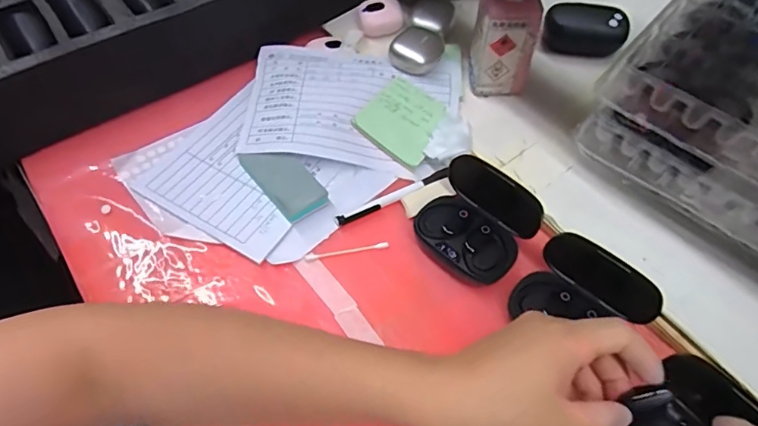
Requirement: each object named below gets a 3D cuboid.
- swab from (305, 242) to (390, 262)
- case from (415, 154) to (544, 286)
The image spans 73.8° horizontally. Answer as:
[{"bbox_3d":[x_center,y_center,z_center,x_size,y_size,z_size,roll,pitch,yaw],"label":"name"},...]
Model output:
[{"bbox_3d":[-0.027,0.033,0.430,0.070,0.004,0.005,-11,58,-8],"label":"swab"},{"bbox_3d":[0.076,0.006,0.401,0.083,0.059,0.064,33,61,18],"label":"case"}]

